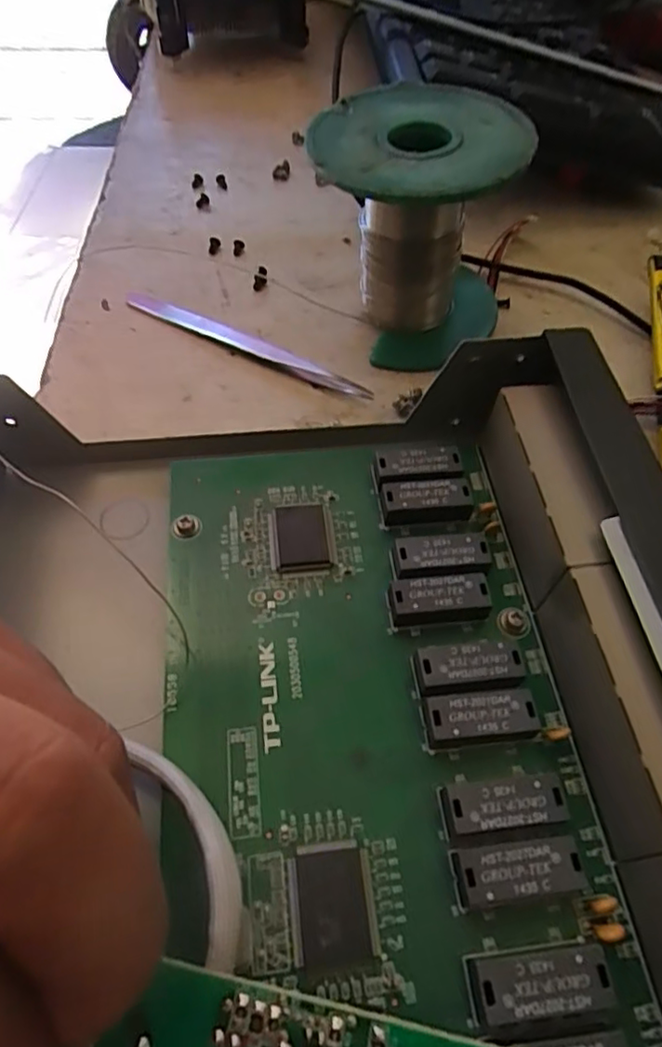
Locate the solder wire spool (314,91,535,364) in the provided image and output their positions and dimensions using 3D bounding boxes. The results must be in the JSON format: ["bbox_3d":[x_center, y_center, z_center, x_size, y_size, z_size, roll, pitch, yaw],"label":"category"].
[{"bbox_3d":[0.029,-0.104,0.213,0.067,0.071,0.067,11,57,5],"label":"solder wire spool"}]

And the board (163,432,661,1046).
[{"bbox_3d":[0.016,0.067,0.132,0.093,0.015,0.216,-9,57,-7],"label":"board"}]

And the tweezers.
[{"bbox_3d":[-0.032,-0.067,0.226,0.102,0.004,0.010,27,60,15],"label":"tweezers"}]

